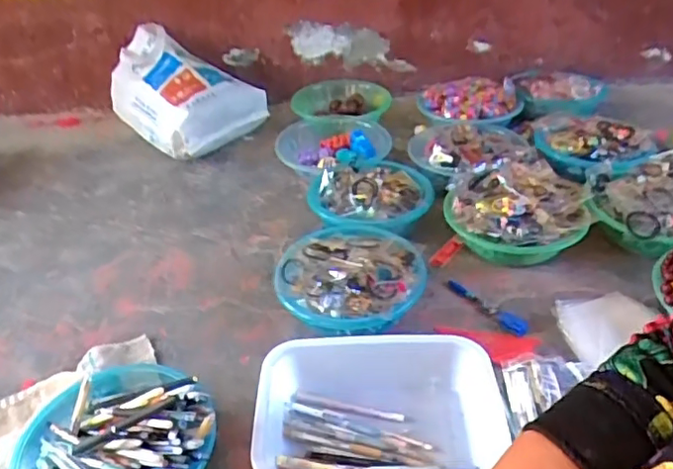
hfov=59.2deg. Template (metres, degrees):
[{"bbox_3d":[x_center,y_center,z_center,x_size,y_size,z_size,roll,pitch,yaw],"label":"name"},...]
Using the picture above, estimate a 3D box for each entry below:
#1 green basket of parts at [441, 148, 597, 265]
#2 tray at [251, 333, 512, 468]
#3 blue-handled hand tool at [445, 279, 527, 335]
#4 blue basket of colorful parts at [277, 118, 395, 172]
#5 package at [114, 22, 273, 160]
[{"bbox_3d":[0.313,-0.039,1.032,0.235,0.110,0.238,16,39,23],"label":"green basket of parts"},{"bbox_3d":[0.056,0.233,0.729,0.302,0.075,0.221,0,36,3],"label":"tray"},{"bbox_3d":[0.229,0.112,0.921,0.033,0.008,0.148,-29,44,-32],"label":"blue-handled hand tool"},{"bbox_3d":[-0.005,-0.185,1.285,0.237,0.077,0.233,2,36,5],"label":"blue basket of colorful parts"},{"bbox_3d":[-0.390,-0.371,1.491,0.353,0.204,0.268,27,45,34],"label":"package"}]

